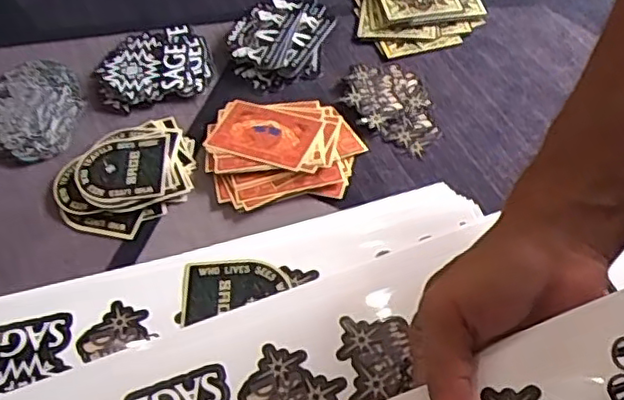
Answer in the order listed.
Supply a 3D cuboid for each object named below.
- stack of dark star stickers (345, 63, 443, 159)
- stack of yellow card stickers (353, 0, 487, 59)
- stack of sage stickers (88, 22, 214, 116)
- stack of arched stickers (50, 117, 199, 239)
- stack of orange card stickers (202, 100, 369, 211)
[{"bbox_3d":[0.063,-0.075,0.506,0.062,0.008,0.095,-11,54,-4],"label":"stack of dark star stickers"},{"bbox_3d":[0.094,-0.182,0.578,0.110,0.011,0.115,-13,54,-5],"label":"stack of yellow card stickers"},{"bbox_3d":[-0.139,-0.117,0.546,0.099,0.009,0.087,-19,55,-9],"label":"stack of sage stickers"},{"bbox_3d":[-0.137,-0.021,0.478,0.107,0.008,0.085,-38,60,-21],"label":"stack of arched stickers"},{"bbox_3d":[-0.023,-0.042,0.482,0.113,0.010,0.093,-10,54,-3],"label":"stack of orange card stickers"}]

